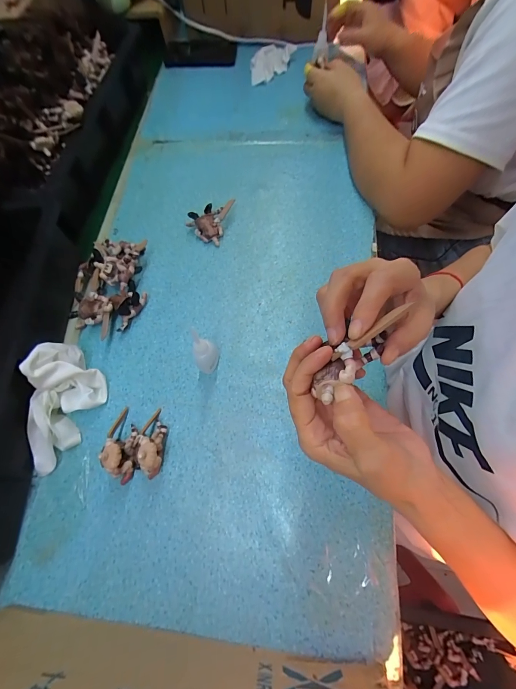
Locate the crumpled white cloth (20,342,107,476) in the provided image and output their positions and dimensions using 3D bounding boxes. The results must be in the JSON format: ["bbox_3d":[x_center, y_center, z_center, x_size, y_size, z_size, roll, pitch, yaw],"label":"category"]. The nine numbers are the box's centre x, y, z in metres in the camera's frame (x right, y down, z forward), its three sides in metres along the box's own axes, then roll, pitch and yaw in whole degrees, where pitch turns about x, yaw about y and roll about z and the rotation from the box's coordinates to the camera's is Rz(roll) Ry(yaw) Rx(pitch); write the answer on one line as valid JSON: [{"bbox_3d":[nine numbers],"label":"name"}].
[{"bbox_3d":[-0.233,0.072,0.356,0.064,0.073,0.146,15,70,9],"label":"crumpled white cloth"}]

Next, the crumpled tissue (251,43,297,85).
[{"bbox_3d":[0.026,-0.591,0.644,0.073,0.024,0.108,20,70,11],"label":"crumpled tissue"}]

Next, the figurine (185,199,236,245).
[{"bbox_3d":[-0.079,-0.201,0.484,0.057,0.033,0.077,13,69,8],"label":"figurine"}]

